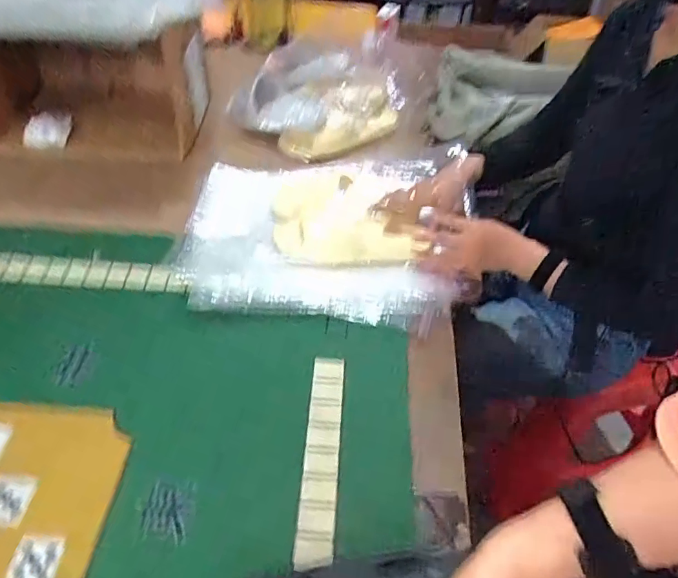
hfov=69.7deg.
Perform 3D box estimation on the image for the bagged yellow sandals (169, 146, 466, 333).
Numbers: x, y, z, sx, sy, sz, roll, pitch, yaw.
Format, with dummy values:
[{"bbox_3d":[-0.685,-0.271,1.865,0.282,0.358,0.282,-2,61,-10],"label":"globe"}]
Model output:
[{"bbox_3d":[-0.032,-0.106,0.775,0.411,0.083,0.321,2,47,-1],"label":"bagged yellow sandals"}]

